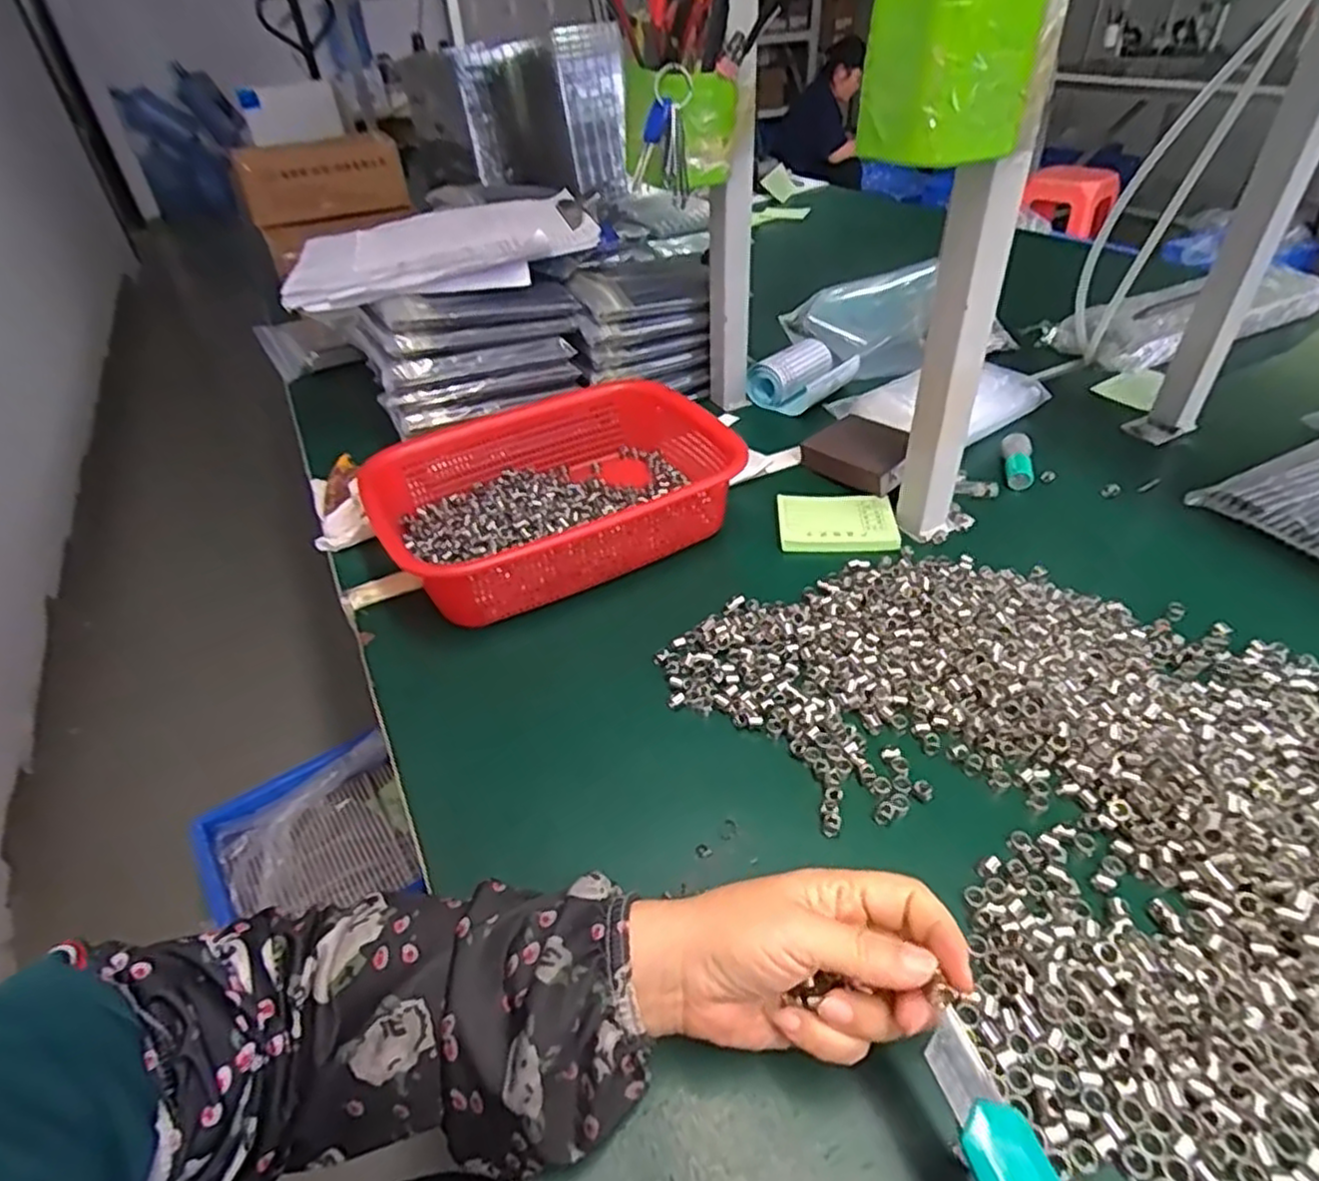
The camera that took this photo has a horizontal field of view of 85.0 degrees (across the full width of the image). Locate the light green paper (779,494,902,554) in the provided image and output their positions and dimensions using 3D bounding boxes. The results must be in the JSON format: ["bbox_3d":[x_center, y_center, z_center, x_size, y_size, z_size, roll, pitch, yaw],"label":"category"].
[{"bbox_3d":[0.149,-0.059,0.608,0.095,0.010,0.074,1,40,7],"label":"light green paper"}]

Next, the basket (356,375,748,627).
[{"bbox_3d":[-0.069,-0.084,0.606,0.284,0.073,0.202,-21,42,-20],"label":"basket"}]

